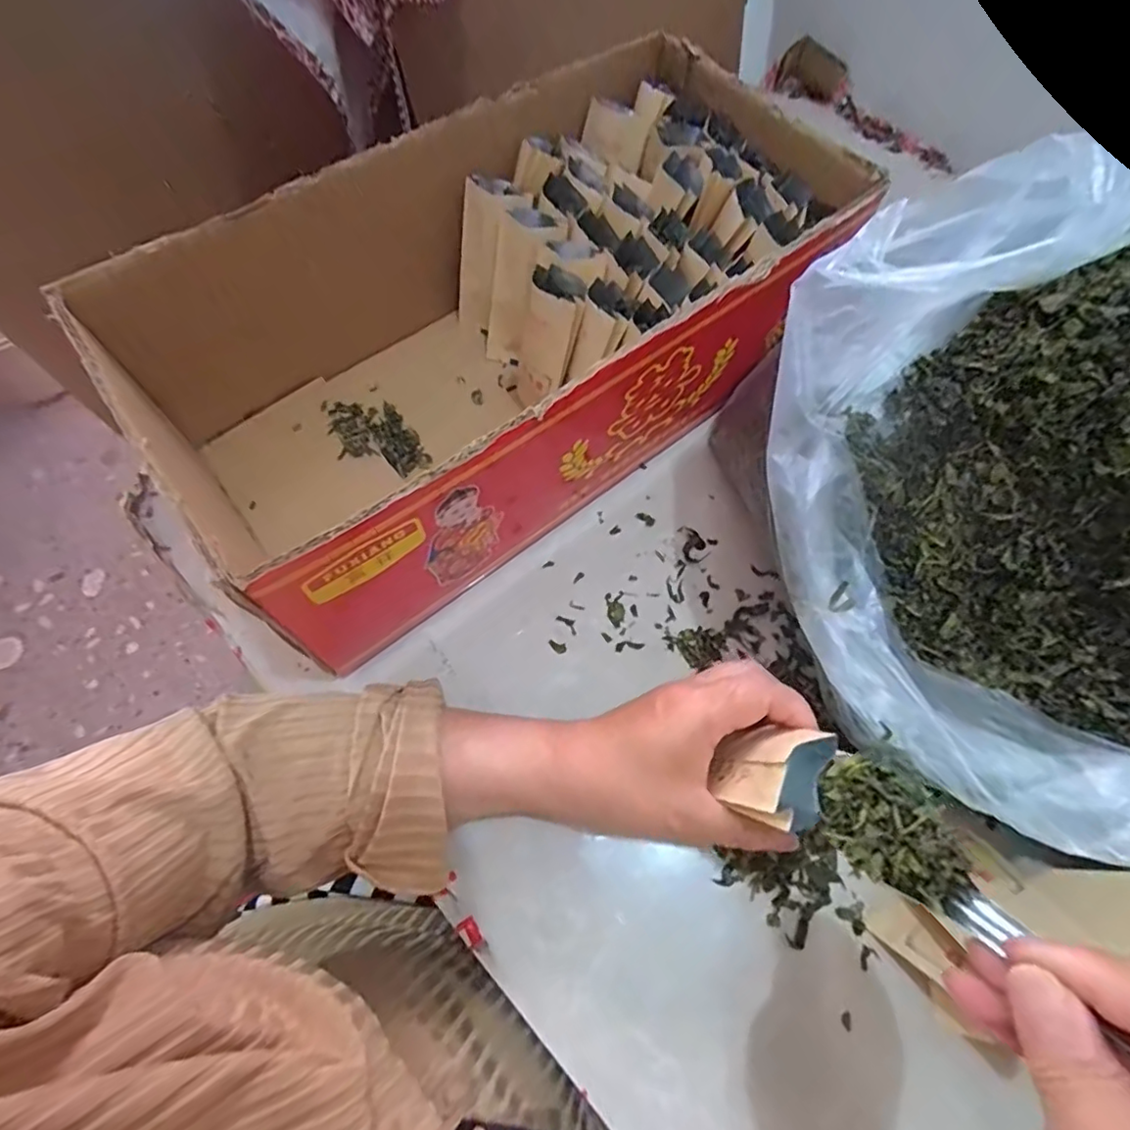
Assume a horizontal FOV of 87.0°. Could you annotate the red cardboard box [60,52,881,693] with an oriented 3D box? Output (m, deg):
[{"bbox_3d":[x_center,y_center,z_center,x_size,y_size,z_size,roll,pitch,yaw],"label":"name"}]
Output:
[{"bbox_3d":[-0.034,-0.165,0.405,0.452,0.145,0.232,-38,72,-16],"label":"red cardboard box"}]

